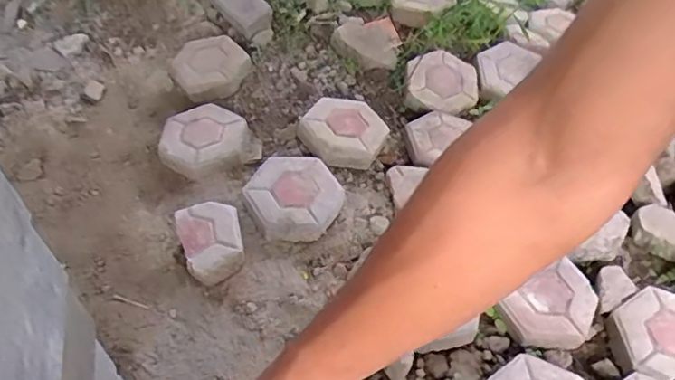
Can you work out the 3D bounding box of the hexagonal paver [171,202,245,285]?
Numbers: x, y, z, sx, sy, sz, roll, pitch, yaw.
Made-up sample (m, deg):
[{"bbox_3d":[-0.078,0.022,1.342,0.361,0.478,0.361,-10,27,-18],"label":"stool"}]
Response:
[{"bbox_3d":[-0.258,0.106,1.118,0.125,0.066,0.170,-16,51,-18],"label":"hexagonal paver"}]

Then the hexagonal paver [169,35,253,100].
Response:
[{"bbox_3d":[-0.334,-0.335,1.442,0.202,0.054,0.203,-32,76,-22],"label":"hexagonal paver"}]

